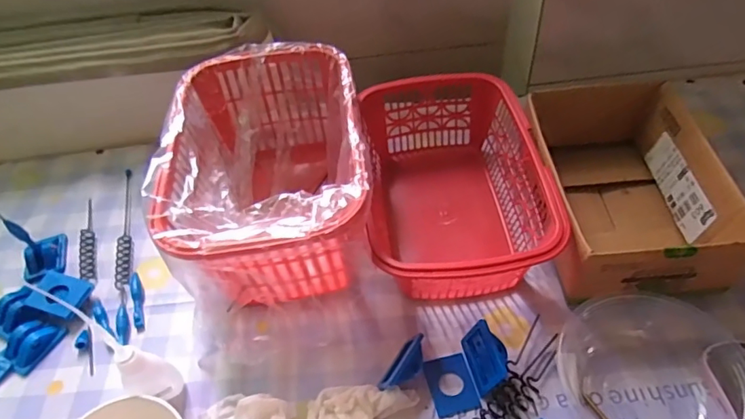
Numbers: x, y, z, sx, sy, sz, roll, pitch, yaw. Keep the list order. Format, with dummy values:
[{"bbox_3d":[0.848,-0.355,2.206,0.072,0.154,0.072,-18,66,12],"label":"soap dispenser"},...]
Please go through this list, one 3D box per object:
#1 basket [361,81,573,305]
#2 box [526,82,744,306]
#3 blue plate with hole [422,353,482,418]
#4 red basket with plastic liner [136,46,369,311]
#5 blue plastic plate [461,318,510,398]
[{"bbox_3d":[0.070,-0.019,0.440,0.137,0.076,0.213,-6,50,1],"label":"basket"},{"bbox_3d":[0.206,-0.021,0.427,0.127,0.070,0.192,-5,50,2],"label":"box"},{"bbox_3d":[0.057,0.127,0.369,0.031,0.004,0.043,-13,51,-4],"label":"blue plate with hole"},{"bbox_3d":[-0.082,-0.028,0.435,0.153,0.116,0.225,-7,50,1],"label":"red basket with plastic liner"},{"bbox_3d":[0.085,0.107,0.368,0.017,0.031,0.045,6,46,-34],"label":"blue plastic plate"}]

